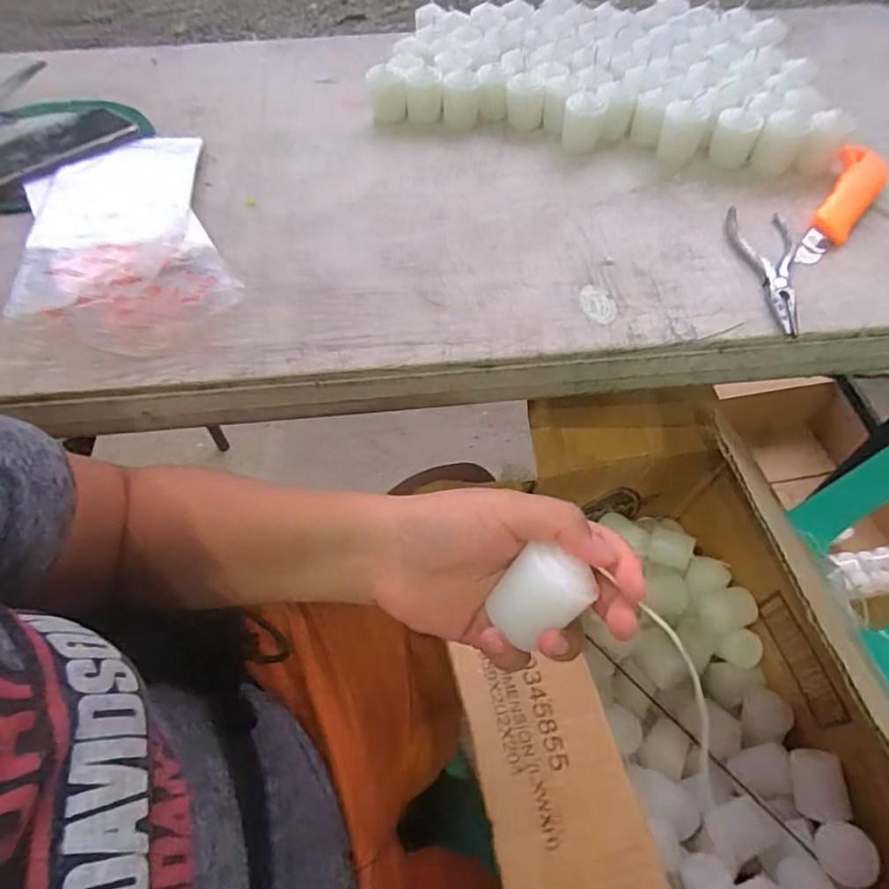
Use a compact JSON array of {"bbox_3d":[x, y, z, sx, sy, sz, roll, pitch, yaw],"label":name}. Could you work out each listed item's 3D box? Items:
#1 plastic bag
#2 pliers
[{"bbox_3d":[-0.236,-0.122,0.424,0.149,0.028,0.138,-17,57,-12],"label":"plastic bag"},{"bbox_3d":[0.255,-0.143,0.450,0.051,0.009,0.142,10,56,6],"label":"pliers"}]

